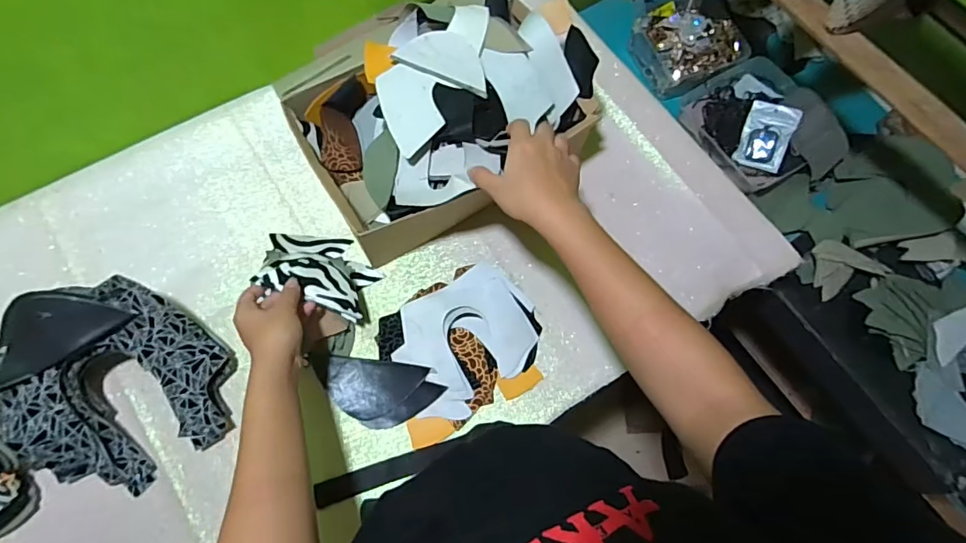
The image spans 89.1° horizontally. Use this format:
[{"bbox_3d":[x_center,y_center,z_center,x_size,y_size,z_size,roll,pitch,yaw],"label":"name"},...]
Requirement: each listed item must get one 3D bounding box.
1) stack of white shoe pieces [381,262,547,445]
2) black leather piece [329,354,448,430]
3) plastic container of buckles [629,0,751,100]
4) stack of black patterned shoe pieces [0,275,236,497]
[{"bbox_3d":[-0.025,0.085,0.581,0.190,0.023,0.160,-29,74,-12],"label":"stack of white shoe pieces"},{"bbox_3d":[-0.116,0.142,0.567,0.130,0.009,0.073,7,75,2],"label":"black leather piece"},{"bbox_3d":[0.359,-0.403,0.861,0.168,0.072,0.164,-26,73,-11],"label":"plastic container of buckles"},{"bbox_3d":[-0.391,0.111,0.520,0.206,0.105,0.223,-18,72,-8],"label":"stack of black patterned shoe pieces"}]

